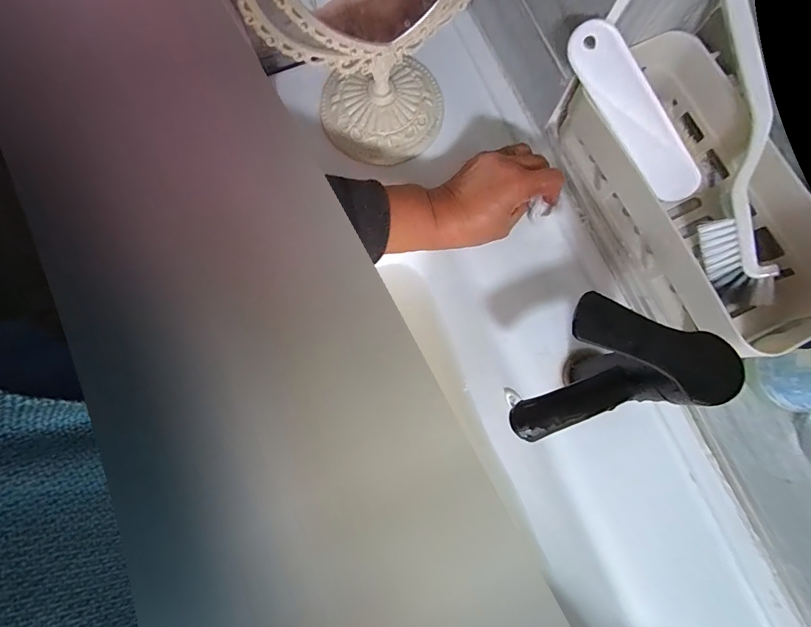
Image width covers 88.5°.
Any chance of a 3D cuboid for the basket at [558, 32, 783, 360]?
[{"bbox_3d":[0.232,-0.107,0.345,0.119,0.090,0.245,-24,80,-6],"label":"basket"}]

